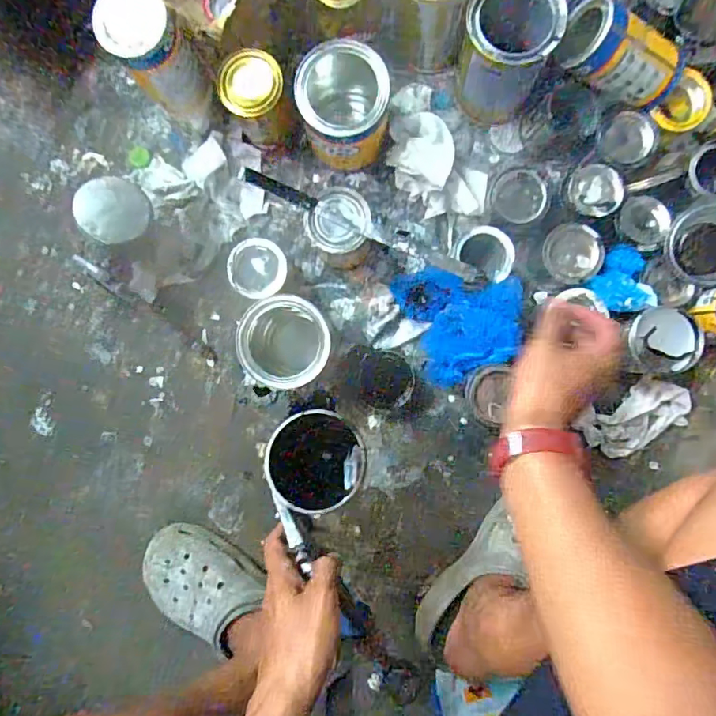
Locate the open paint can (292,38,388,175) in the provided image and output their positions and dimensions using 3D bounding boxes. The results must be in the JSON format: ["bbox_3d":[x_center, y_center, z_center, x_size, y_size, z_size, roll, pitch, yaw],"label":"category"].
[{"bbox_3d":[-0.015,-0.296,0.624,0.101,0.151,0.110,0,90,2],"label":"open paint can"}]

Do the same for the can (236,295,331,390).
[{"bbox_3d":[-0.086,-0.019,0.644,0.108,0.129,0.100,0,90,2],"label":"can"}]

